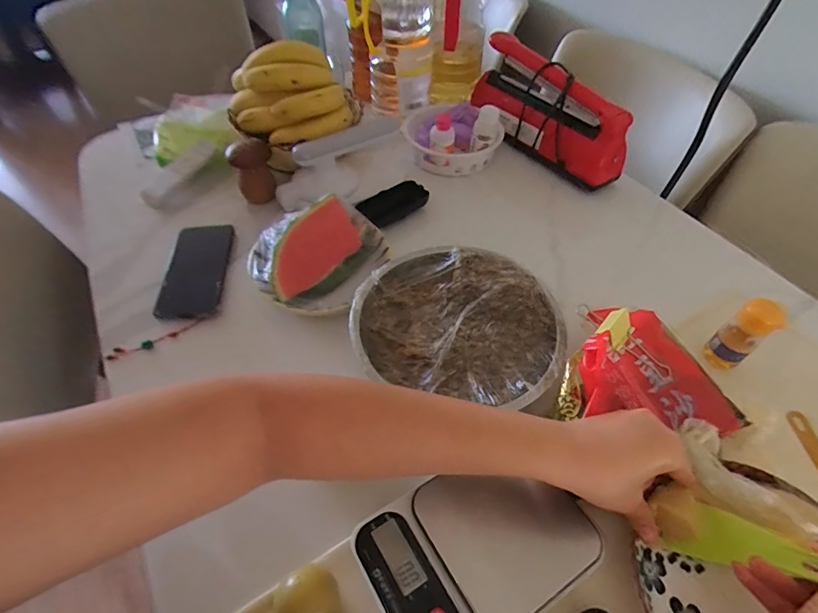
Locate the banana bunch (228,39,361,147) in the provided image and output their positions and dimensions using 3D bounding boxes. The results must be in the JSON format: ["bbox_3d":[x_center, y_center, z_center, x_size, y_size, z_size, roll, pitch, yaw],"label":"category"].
[{"bbox_3d":[-0.181,-0.330,0.687,0.199,0.106,0.142,-10,50,-9],"label":"banana bunch"}]

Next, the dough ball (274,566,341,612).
[{"bbox_3d":[-0.078,0.233,0.350,0.046,0.035,0.043,0,50,0],"label":"dough ball"}]

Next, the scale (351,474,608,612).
[{"bbox_3d":[0.058,0.200,0.372,0.180,0.031,0.128,-24,54,-19],"label":"scale"}]

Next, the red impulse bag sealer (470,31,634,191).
[{"bbox_3d":[0.221,-0.319,0.725,0.093,0.129,0.282,-23,53,-19],"label":"red impulse bag sealer"}]

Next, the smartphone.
[{"bbox_3d":[-0.283,-0.055,0.604,0.091,0.014,0.165,-7,52,5],"label":"smartphone"}]

